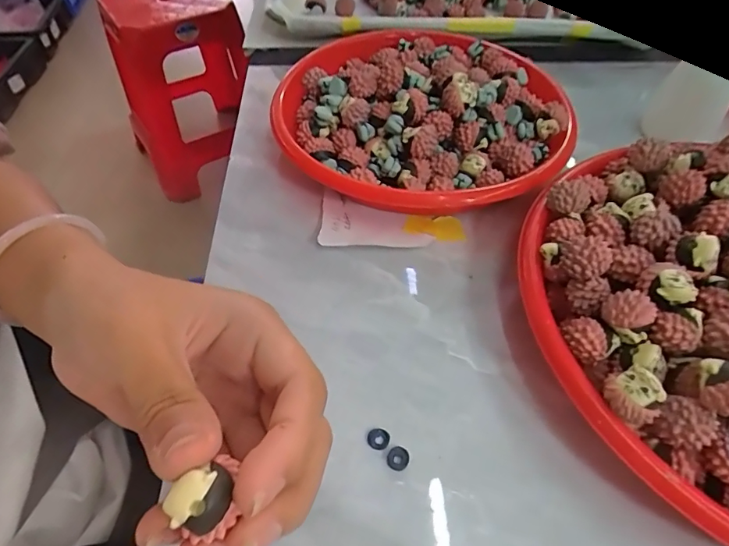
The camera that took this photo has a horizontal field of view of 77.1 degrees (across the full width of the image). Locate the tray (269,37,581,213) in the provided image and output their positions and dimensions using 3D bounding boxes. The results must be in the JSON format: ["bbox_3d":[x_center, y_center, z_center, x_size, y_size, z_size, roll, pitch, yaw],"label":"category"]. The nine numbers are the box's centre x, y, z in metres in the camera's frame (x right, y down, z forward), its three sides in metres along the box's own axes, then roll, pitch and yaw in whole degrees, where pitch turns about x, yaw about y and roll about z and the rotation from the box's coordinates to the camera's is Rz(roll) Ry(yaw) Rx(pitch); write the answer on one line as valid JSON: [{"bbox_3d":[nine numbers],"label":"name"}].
[{"bbox_3d":[0.037,-0.106,0.307,0.190,0.045,0.183,18,54,14],"label":"tray"}]

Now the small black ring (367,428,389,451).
[{"bbox_3d":[0.006,0.071,0.196,0.009,0.004,0.009,0,61,0],"label":"small black ring"}]

